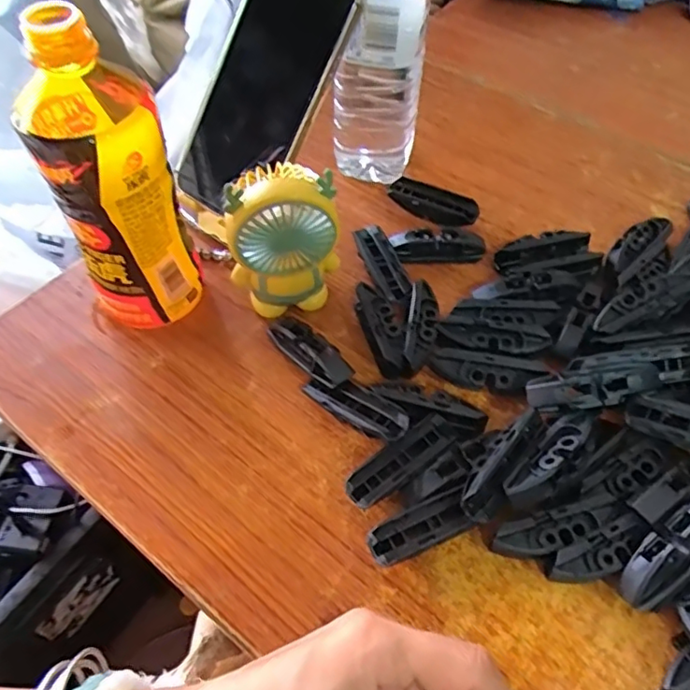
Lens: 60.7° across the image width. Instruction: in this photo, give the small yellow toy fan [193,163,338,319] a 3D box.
[{"bbox_3d":[-0.041,-0.064,0.376,0.072,0.106,0.039,-10,55,-7],"label":"small yellow toy fan"}]

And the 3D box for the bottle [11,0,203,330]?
[{"bbox_3d":[-0.137,-0.095,0.349,0.066,0.190,0.074,-21,57,-14],"label":"bottle"}]

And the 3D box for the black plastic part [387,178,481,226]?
[{"bbox_3d":[0.070,-0.111,0.466,0.070,0.017,0.027,32,61,21],"label":"black plastic part"}]

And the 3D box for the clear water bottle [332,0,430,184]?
[{"bbox_3d":[0.024,-0.216,0.422,0.065,0.208,0.077,3,55,3],"label":"clear water bottle"}]

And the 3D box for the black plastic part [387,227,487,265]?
[{"bbox_3d":[0.069,-0.073,0.436,0.069,0.018,0.026,1,54,1],"label":"black plastic part"}]

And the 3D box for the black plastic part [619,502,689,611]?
[{"bbox_3d":[0.165,0.100,0.289,0.071,0.014,0.026,-41,62,-4],"label":"black plastic part"}]

